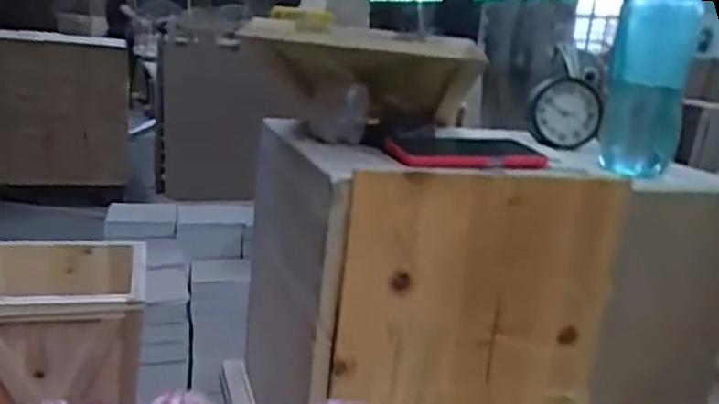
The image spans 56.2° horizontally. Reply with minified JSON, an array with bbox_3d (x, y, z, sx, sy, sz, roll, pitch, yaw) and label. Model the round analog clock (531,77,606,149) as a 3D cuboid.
[{"bbox_3d":[0.267,-0.113,0.868,0.084,0.087,0.024,-3,-2,3],"label":"round analog clock"}]

